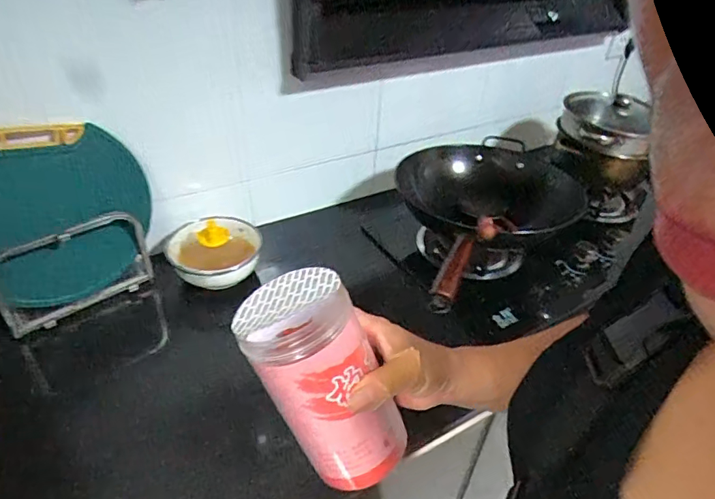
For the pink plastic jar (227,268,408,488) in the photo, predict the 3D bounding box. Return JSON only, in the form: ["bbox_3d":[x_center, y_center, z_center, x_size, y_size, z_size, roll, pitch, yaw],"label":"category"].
[{"bbox_3d":[-0.024,0.103,0.356,0.067,0.163,0.076,-6,24,45],"label":"pink plastic jar"}]

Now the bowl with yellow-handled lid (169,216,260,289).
[{"bbox_3d":[-0.253,0.011,0.853,0.147,0.105,0.146,2,38,-2],"label":"bowl with yellow-handled lid"}]

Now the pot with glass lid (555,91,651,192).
[{"bbox_3d":[0.542,-0.250,1.084,0.170,0.149,0.203,-4,38,-10],"label":"pot with glass lid"}]

